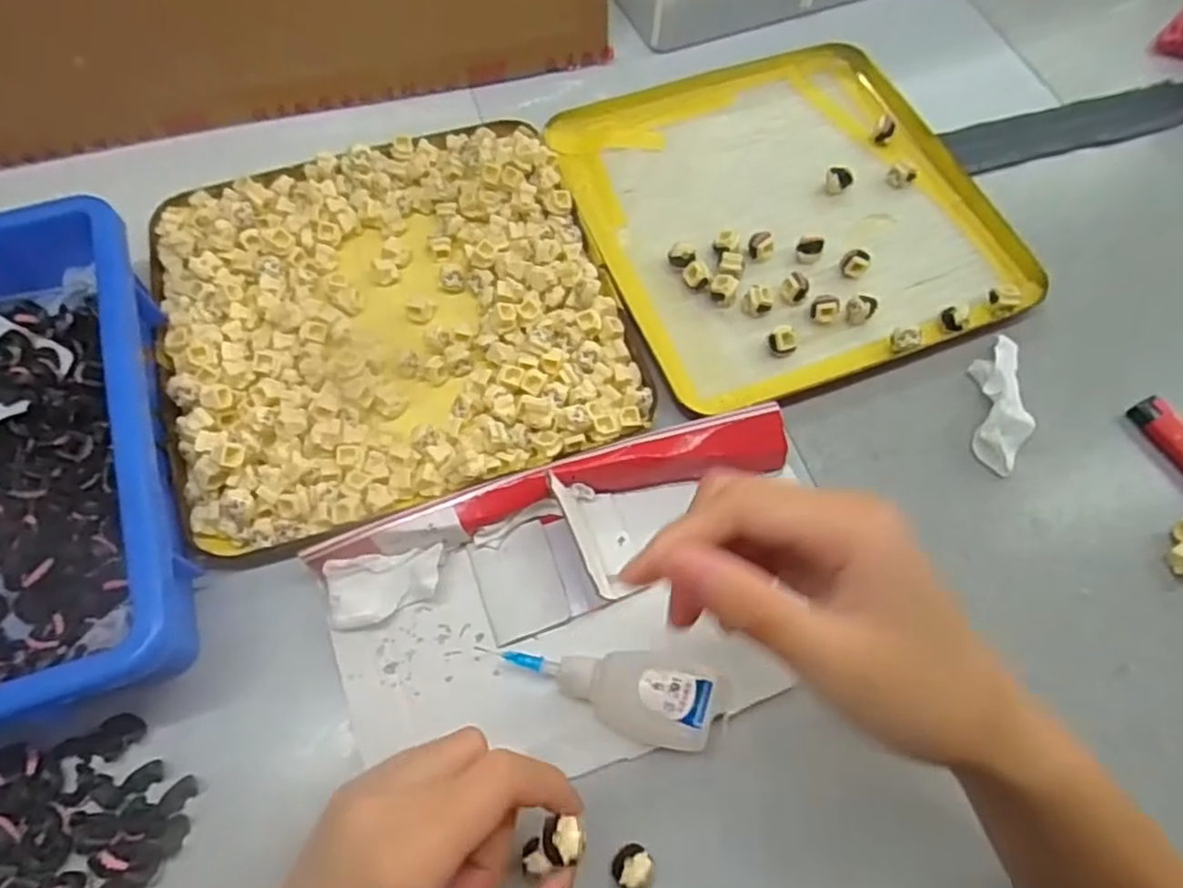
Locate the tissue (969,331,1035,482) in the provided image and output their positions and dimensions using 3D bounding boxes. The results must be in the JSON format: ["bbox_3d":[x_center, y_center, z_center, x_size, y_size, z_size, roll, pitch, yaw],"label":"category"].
[{"bbox_3d":[0.224,-0.023,0.384,0.029,0.018,0.080,10,64,4],"label":"tissue"}]

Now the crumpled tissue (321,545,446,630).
[{"bbox_3d":[-0.095,0.066,0.328,0.053,0.016,0.030,-10,64,-6],"label":"crumpled tissue"}]

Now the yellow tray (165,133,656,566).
[{"bbox_3d":[-0.110,-0.076,0.391,0.238,0.020,0.236,-16,65,-9],"label":"yellow tray"}]

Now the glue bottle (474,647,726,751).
[{"bbox_3d":[0.008,0.104,0.310,0.098,0.025,0.037,14,64,5],"label":"glue bottle"}]

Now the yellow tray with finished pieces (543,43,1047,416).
[{"bbox_3d":[0.118,-0.148,0.443,0.238,0.020,0.239,-17,65,-9],"label":"yellow tray with finished pieces"}]

